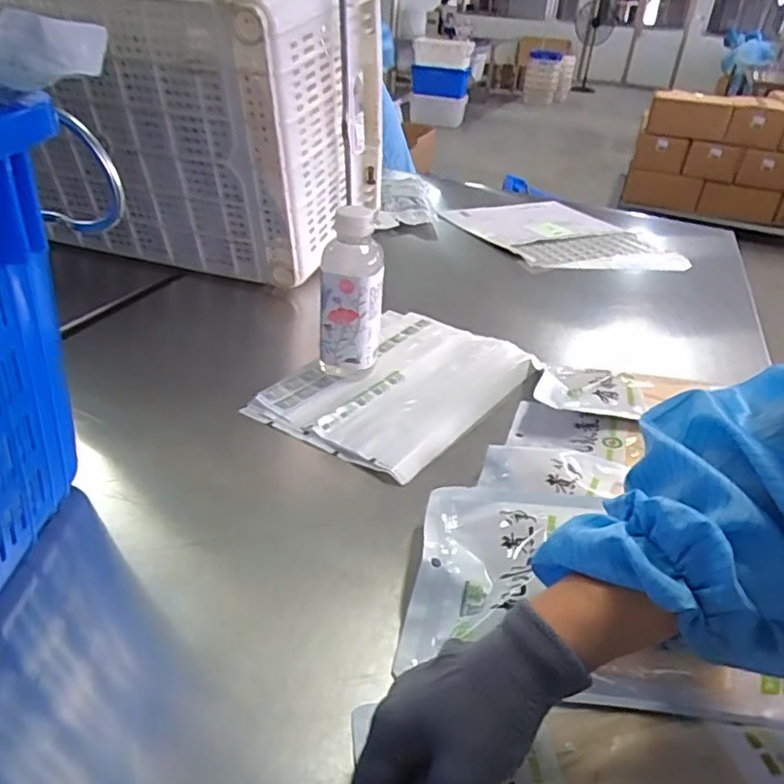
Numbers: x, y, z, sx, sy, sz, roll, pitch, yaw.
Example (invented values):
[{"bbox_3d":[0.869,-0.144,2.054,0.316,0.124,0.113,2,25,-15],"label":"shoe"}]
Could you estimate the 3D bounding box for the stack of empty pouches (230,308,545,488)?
[{"bbox_3d":[0.015,-0.016,0.680,0.202,0.019,0.294,24,37,27],"label":"stack of empty pouches"}]

